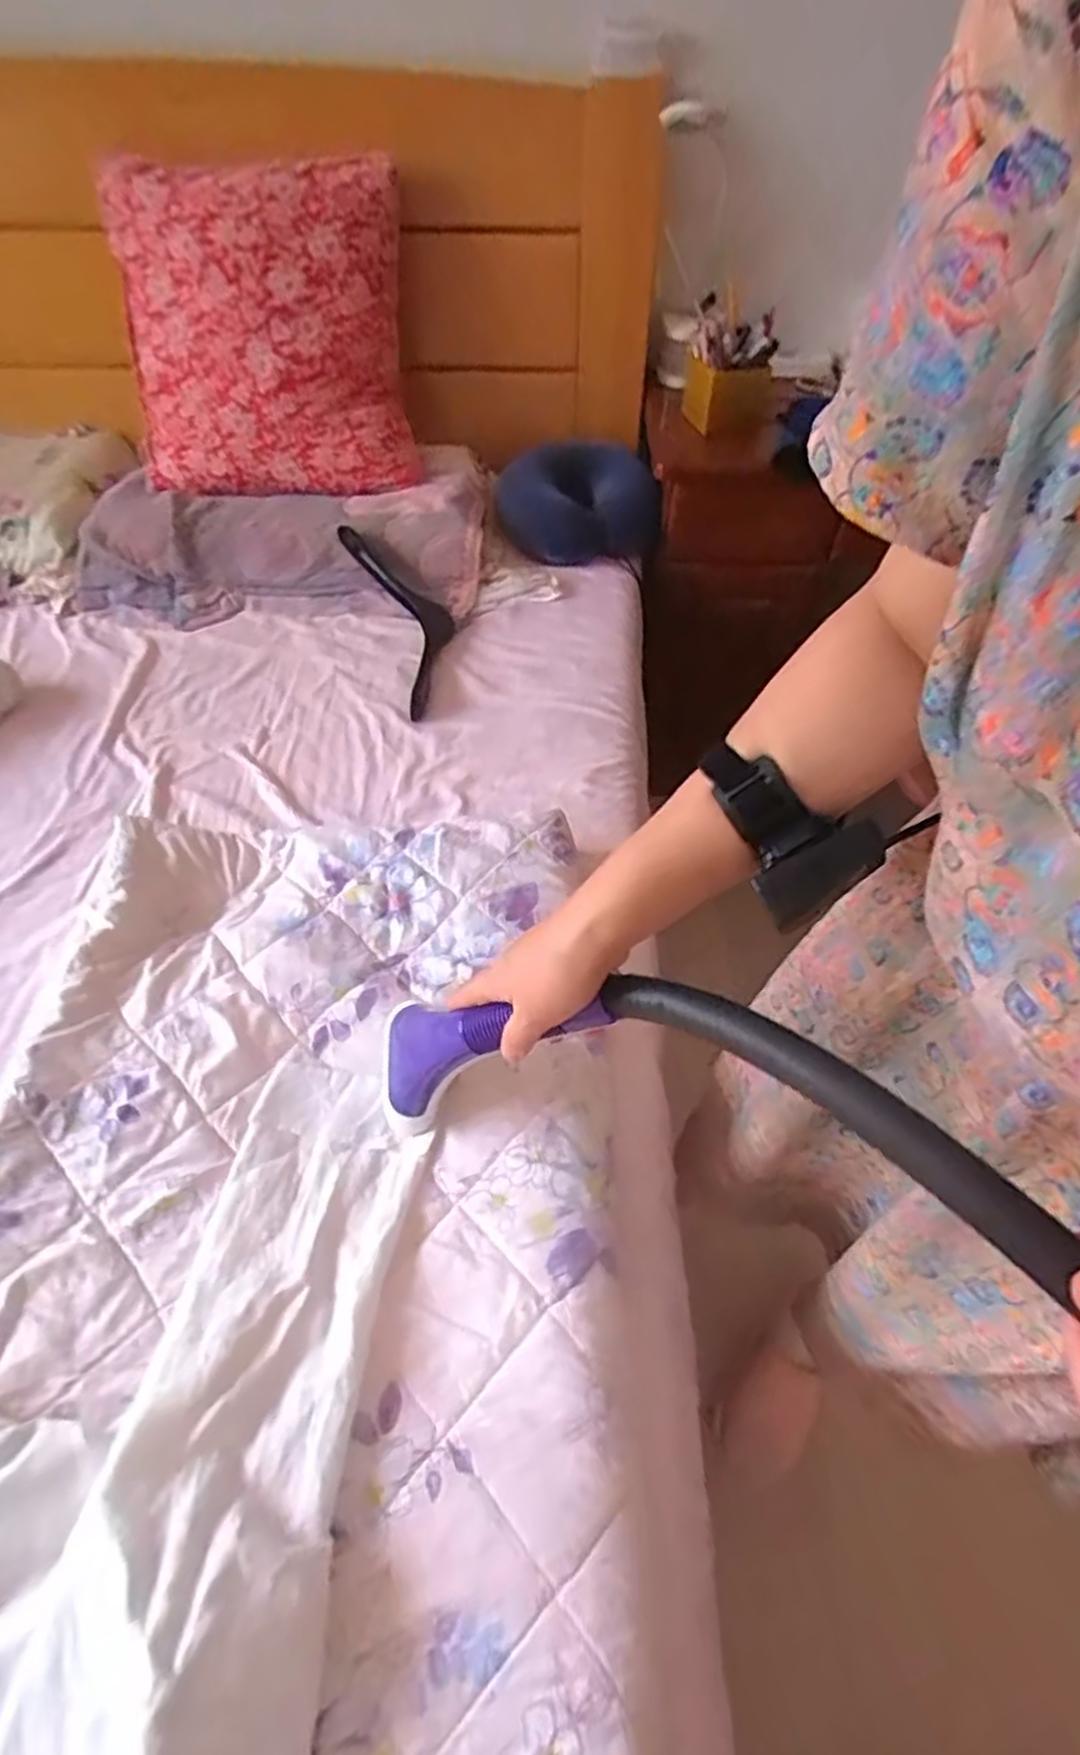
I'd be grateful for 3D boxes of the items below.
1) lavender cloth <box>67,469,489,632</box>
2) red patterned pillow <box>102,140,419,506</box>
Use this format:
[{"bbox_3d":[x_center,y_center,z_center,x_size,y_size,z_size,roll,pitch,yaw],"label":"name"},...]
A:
[{"bbox_3d":[-0.435,-0.579,1.303,0.667,0.120,0.309,3,52,2],"label":"lavender cloth"},{"bbox_3d":[-0.485,-0.914,1.277,0.507,0.471,0.112,5,22,11],"label":"red patterned pillow"}]

